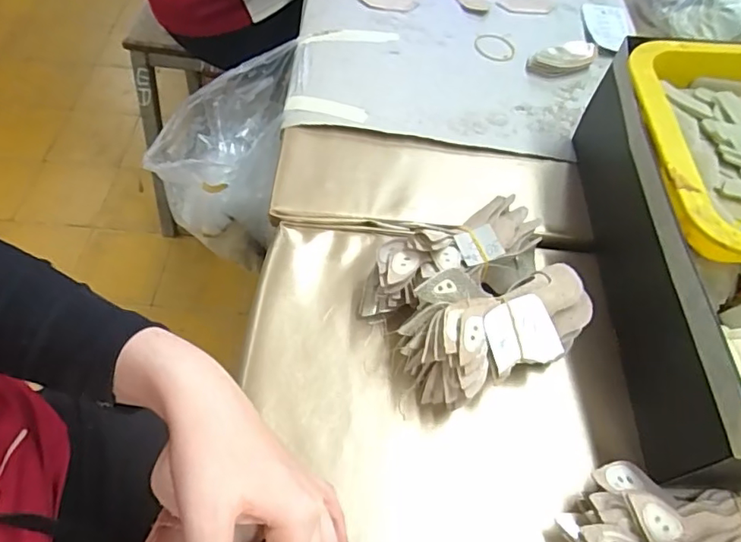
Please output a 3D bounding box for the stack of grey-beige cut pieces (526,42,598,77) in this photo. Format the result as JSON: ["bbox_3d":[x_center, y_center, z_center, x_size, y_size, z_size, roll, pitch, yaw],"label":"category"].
[{"bbox_3d":[0.210,-0.232,0.593,0.075,0.016,0.038,-8,59,-9],"label":"stack of grey-beige cut pieces"}]

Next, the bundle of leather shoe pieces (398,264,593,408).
[{"bbox_3d":[0.089,0.046,0.394,0.133,0.062,0.069,-20,62,-15],"label":"bundle of leather shoe pieces"}]

